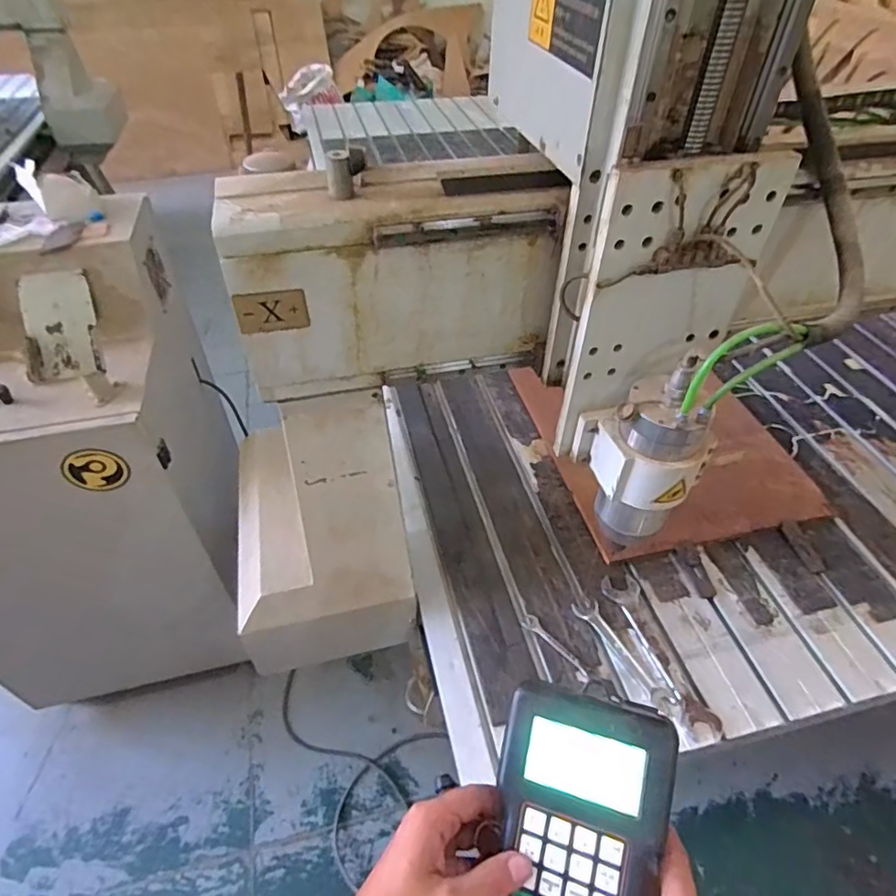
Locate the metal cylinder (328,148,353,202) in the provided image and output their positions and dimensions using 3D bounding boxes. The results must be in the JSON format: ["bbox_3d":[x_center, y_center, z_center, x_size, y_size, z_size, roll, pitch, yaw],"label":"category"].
[{"bbox_3d":[-0.121,-0.303,0.623,0.026,0.051,0.020,-3,47,-4],"label":"metal cylinder"}]

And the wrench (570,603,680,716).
[{"bbox_3d":[0.258,0.301,0.817,0.038,0.007,0.194,-23,51,-22],"label":"wrench"}]

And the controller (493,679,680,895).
[{"bbox_3d":[0.079,0.249,0.361,0.103,0.022,0.179,11,80,20],"label":"controller"}]

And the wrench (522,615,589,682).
[{"bbox_3d":[0.157,0.291,0.823,0.022,0.004,0.122,-34,56,-26],"label":"wrench"}]

